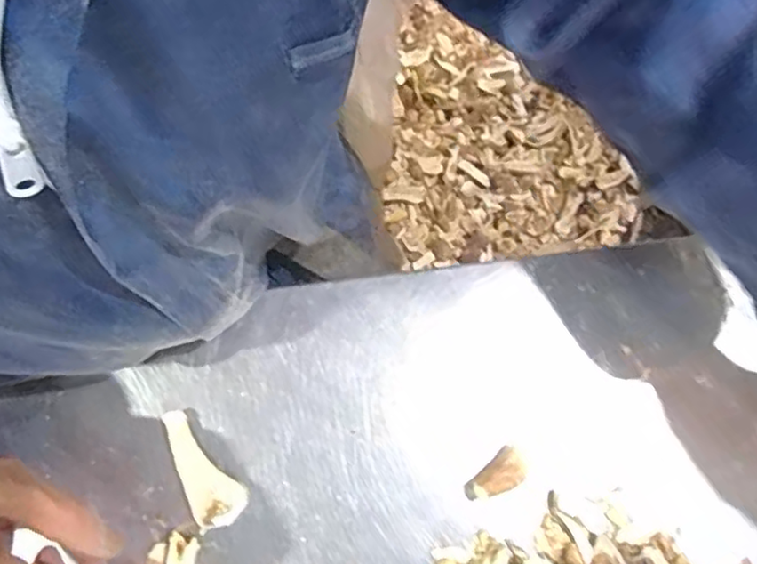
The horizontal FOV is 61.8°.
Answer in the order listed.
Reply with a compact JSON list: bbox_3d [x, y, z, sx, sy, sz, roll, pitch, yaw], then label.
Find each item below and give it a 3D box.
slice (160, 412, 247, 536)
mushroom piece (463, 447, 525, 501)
[{"bbox_3d":[-0.095,0.100,0.348,0.028,0.007,0.066,-23,79,-7],"label":"slice"},{"bbox_3d":[0.064,0.108,0.351,0.035,0.014,0.018,-34,80,-9],"label":"mushroom piece"}]

